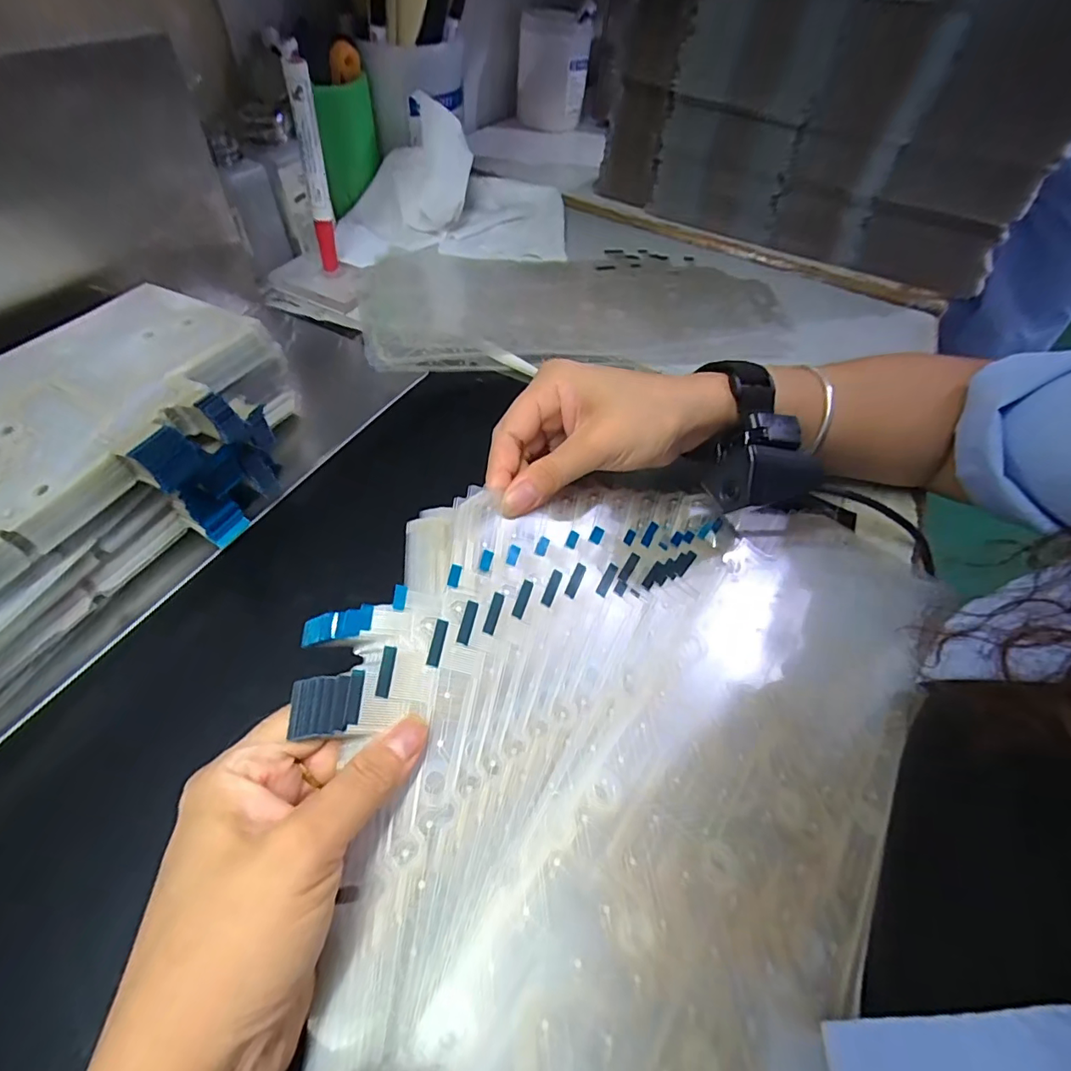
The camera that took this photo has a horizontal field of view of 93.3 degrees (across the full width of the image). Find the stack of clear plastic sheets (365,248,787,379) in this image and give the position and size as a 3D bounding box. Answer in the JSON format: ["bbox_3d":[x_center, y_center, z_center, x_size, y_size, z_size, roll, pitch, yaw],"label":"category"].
[{"bbox_3d":[0.041,-0.217,0.468,0.380,0.014,0.194,-4,53,-7],"label":"stack of clear plastic sheets"}]

